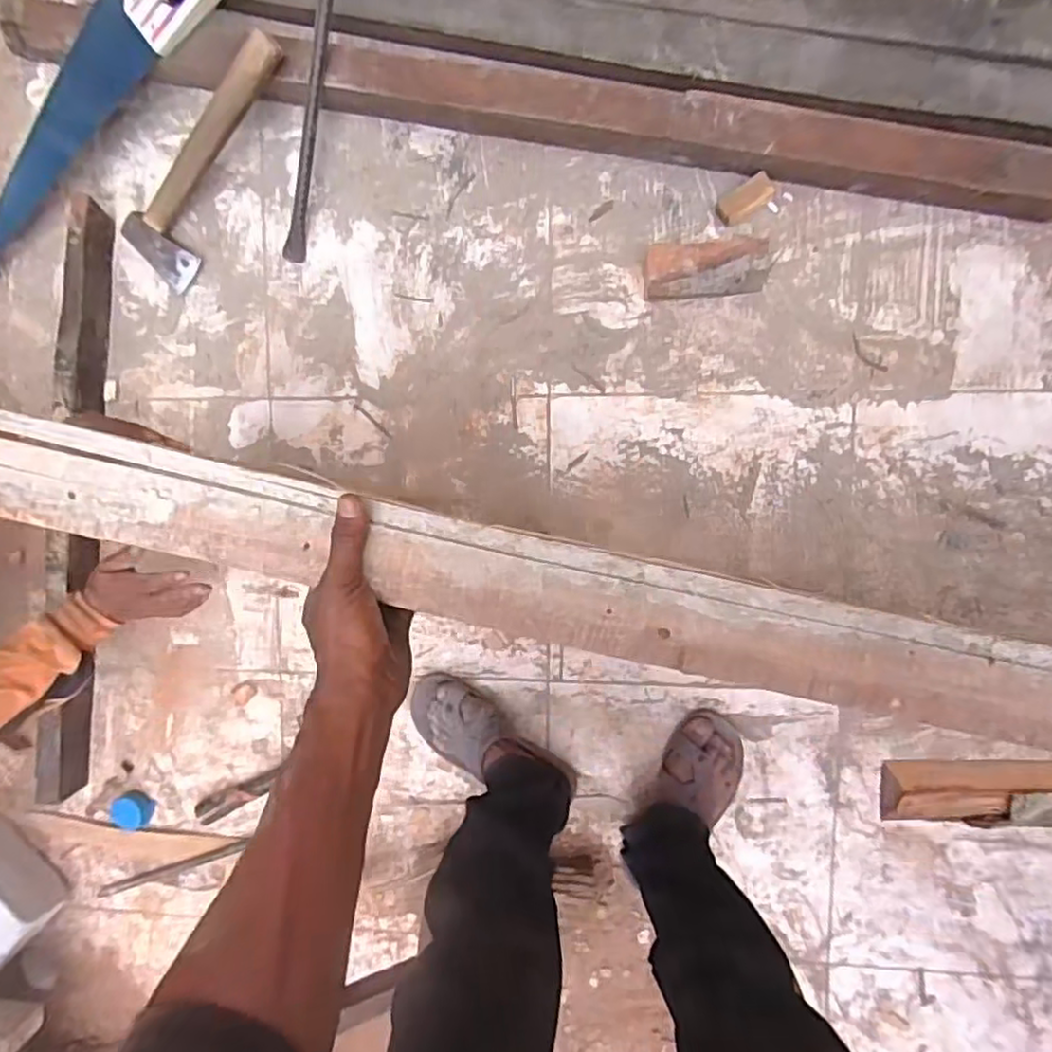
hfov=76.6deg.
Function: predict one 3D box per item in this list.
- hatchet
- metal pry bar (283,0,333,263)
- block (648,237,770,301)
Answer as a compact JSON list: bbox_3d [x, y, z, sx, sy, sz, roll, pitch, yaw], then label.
[{"bbox_3d":[-0.418,-0.476,0.870,0.106,0.032,0.339,43,113,-1],"label":"hatchet"},{"bbox_3d":[-0.274,-0.543,0.853,0.026,0.032,0.387,16,110,3],"label":"metal pry bar"},{"bbox_3d":[0.230,-0.324,0.843,0.150,0.045,0.065,-1,96,5],"label":"block"}]

